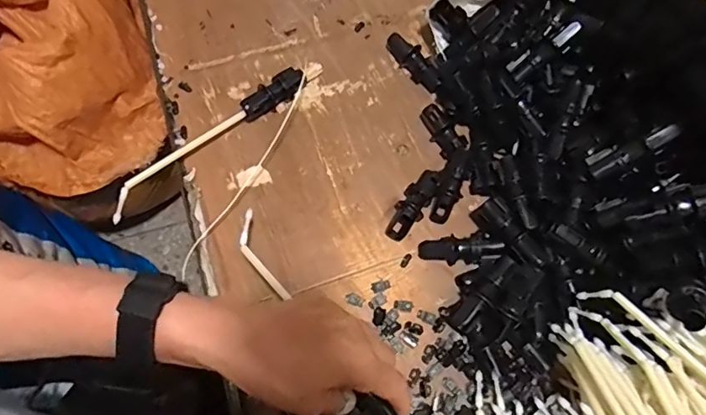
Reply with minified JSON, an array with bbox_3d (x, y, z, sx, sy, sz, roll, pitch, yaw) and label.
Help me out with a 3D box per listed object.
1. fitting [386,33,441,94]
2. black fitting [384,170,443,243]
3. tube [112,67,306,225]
[{"bbox_3d":[0.057,-0.137,0.481,0.017,0.025,0.067,-38,76,-13],"label":"fitting"},{"bbox_3d":[0.052,-0.002,0.438,0.023,0.018,0.067,32,73,9],"label":"black fitting"},{"bbox_3d":[-0.122,-0.057,0.443,0.204,0.024,0.026,-42,77,-14],"label":"tube"}]

